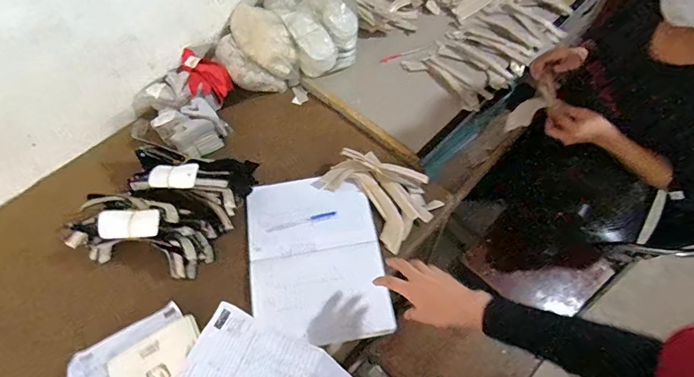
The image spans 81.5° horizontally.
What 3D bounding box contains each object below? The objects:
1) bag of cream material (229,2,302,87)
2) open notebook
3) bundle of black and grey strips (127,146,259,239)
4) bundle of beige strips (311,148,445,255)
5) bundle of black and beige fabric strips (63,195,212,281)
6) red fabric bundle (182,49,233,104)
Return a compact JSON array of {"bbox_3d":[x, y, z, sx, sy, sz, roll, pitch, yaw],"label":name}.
[{"bbox_3d":[-0.192,-0.367,0.991,0.103,0.135,0.203,-42,64,17],"label":"bag of cream material"},{"bbox_3d":[-0.061,0.124,0.773,0.239,0.026,0.329,-10,60,-4],"label":"open notebook"},{"bbox_3d":[-0.322,-0.019,0.825,0.228,0.088,0.164,20,62,13],"label":"bundle of black and grey strips"},{"bbox_3d":[0.072,-0.002,0.831,0.169,0.033,0.223,-41,67,-20],"label":"bundle of beige strips"},{"bbox_3d":[-0.388,0.086,0.763,0.243,0.094,0.135,15,61,10],"label":"bundle of black and beige fabric strips"},{"bbox_3d":[-0.333,-0.269,0.958,0.095,0.058,0.138,-22,62,-11],"label":"red fabric bundle"}]

